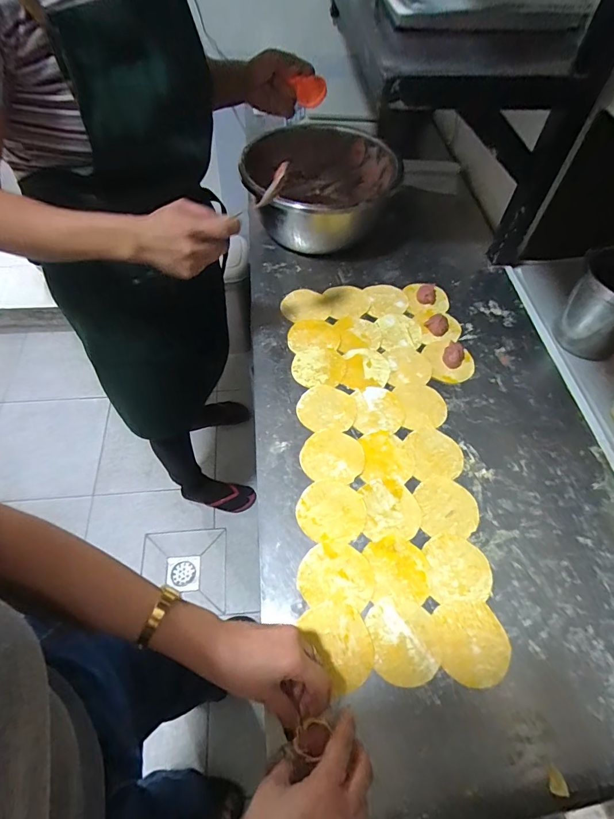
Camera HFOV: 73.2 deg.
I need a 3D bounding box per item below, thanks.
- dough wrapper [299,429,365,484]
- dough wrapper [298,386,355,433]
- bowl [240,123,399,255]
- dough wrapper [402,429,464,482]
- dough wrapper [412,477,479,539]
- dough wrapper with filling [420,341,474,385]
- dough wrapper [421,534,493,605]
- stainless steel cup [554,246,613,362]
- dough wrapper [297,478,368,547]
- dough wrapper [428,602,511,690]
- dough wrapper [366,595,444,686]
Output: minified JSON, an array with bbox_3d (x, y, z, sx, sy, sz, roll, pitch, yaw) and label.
[{"bbox_3d":[0.035,0.062,0.563,0.084,0.004,0.076,4,57,-2],"label":"dough wrapper"},{"bbox_3d":[0.029,-0.003,0.606,0.084,0.005,0.078,1,58,-2],"label":"dough wrapper"},{"bbox_3d":[0.034,-0.404,0.784,0.265,0.139,0.236,-24,62,-17],"label":"bowl"},{"bbox_3d":[0.177,0.061,0.569,0.074,0.004,0.073,-6,58,-7],"label":"dough wrapper"},{"bbox_3d":[0.179,0.124,0.531,0.077,0.004,0.076,1,58,-2],"label":"dough wrapper"},{"bbox_3d":[0.229,-0.082,0.658,0.072,0.022,0.079,-7,58,-7],"label":"dough wrapper with filling"},{"bbox_3d":[0.179,0.186,0.490,0.074,0.004,0.075,-2,58,-4],"label":"dough wrapper"},{"bbox_3d":[0.481,-0.162,0.652,0.104,0.131,0.124,-13,59,-11],"label":"stainless steel cup"},{"bbox_3d":[0.031,0.127,0.521,0.084,0.004,0.081,1,58,-2],"label":"dough wrapper"},{"bbox_3d":[0.177,0.253,0.445,0.079,0.004,0.075,1,58,-2],"label":"dough wrapper"},{"bbox_3d":[0.105,0.247,0.445,0.072,0.004,0.083,-6,58,-7],"label":"dough wrapper"}]

